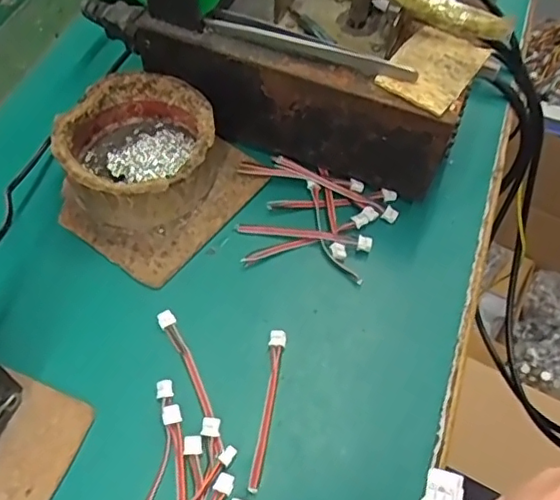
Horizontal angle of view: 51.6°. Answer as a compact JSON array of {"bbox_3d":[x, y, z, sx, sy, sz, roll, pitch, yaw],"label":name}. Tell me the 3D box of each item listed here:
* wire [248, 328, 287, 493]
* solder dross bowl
[{"bbox_3d":[-0.006,0.074,0.274,0.008,0.005,0.076,9,58,1],"label":"wire"},{"bbox_3d":[-0.080,-0.056,0.325,0.080,0.041,0.080,2,58,-3],"label":"solder dross bowl"}]

